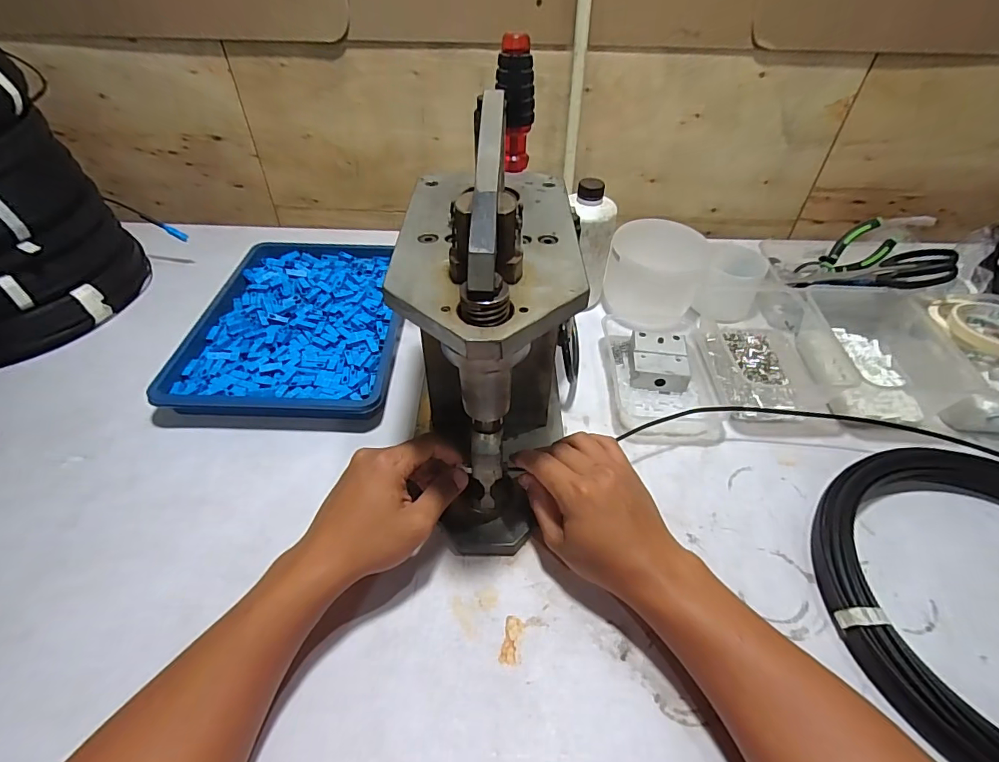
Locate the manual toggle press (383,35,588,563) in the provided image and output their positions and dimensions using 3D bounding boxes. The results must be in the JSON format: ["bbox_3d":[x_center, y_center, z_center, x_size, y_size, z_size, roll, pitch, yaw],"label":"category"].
[{"bbox_3d":[-0.009,-0.061,0.402,0.126,0.301,0.278,1,44,-1],"label":"manual toggle press"}]

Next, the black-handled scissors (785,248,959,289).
[{"bbox_3d":[0.472,-0.138,0.607,0.165,0.022,0.078,-2,32,45],"label":"black-handled scissors"}]

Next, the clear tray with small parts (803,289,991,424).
[{"bbox_3d":[0.433,-0.044,0.559,0.136,0.069,0.194,4,44,3],"label":"clear tray with small parts"}]

